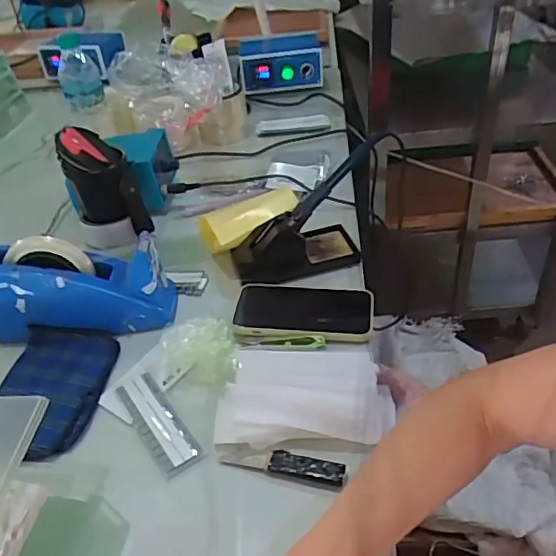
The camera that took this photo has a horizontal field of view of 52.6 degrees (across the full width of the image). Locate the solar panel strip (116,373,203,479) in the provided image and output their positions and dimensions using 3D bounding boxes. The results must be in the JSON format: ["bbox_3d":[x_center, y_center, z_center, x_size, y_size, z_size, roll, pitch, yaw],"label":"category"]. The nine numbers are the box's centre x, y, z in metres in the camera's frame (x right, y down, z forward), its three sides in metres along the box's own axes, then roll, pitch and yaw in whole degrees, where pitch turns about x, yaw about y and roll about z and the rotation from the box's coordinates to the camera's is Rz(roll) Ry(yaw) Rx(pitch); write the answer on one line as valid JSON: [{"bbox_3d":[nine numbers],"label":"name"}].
[{"bbox_3d":[-0.122,0.143,0.567,0.040,0.008,0.130,-24,43,-25],"label":"solar panel strip"}]

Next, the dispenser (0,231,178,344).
[{"bbox_3d":[-0.237,0.009,0.663,0.216,0.105,0.061,-6,38,-4],"label":"dispenser"}]

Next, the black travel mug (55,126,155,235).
[{"bbox_3d":[-0.242,-0.129,0.788,0.096,0.166,0.067,-18,41,-14],"label":"black travel mug"}]

